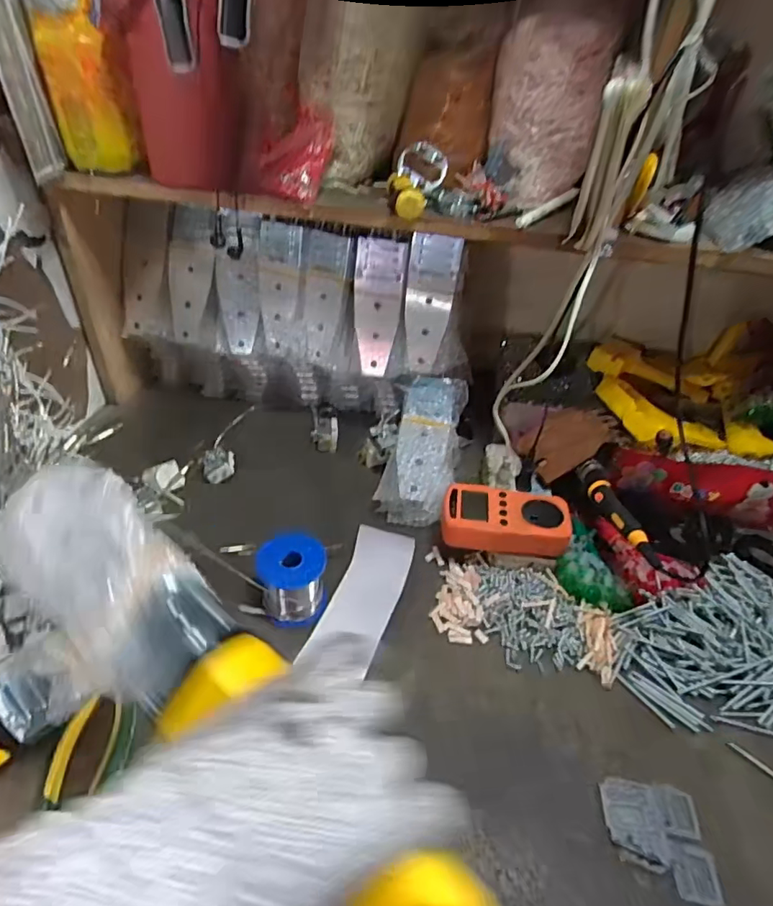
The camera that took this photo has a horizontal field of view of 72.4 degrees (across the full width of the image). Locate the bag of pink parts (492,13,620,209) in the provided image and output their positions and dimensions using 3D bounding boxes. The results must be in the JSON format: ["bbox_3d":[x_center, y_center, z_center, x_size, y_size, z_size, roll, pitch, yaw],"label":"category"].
[{"bbox_3d":[0.159,-0.338,0.525,0.104,0.148,0.059,8,39,4],"label":"bag of pink parts"}]

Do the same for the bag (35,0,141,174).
[{"bbox_3d":[-0.293,-0.362,0.517,0.052,0.146,0.055,29,45,27],"label":"bag"}]

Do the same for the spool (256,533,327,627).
[{"bbox_3d":[-0.089,0.123,0.507,0.064,0.068,0.061,3,39,-2],"label":"spool"}]

